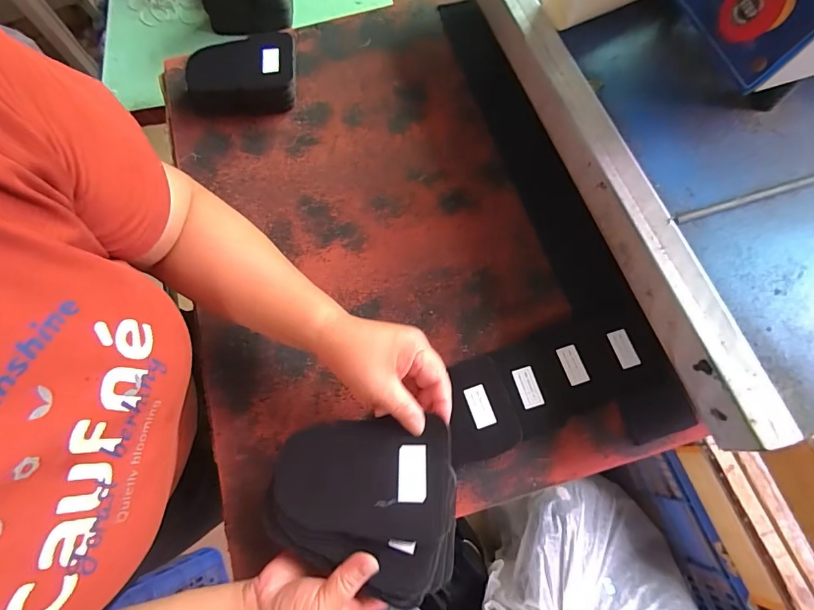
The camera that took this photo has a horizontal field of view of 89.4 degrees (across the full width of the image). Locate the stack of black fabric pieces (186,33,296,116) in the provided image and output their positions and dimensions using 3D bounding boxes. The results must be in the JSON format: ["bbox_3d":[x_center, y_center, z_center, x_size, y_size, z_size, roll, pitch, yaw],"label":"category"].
[{"bbox_3d":[-0.225,-0.315,0.569,0.152,0.051,0.094,-3,71,1],"label":"stack of black fabric pieces"}]

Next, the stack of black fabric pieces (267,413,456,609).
[{"bbox_3d":[-0.039,0.165,0.337,0.151,0.022,0.131,-2,71,2],"label":"stack of black fabric pieces"}]

